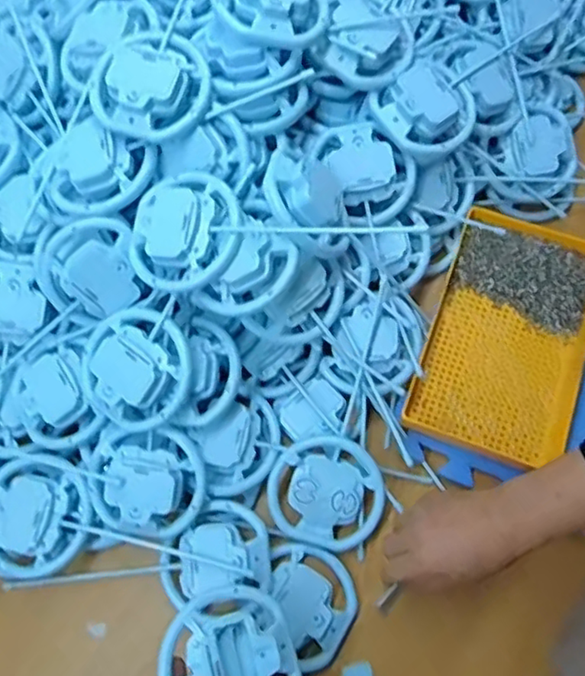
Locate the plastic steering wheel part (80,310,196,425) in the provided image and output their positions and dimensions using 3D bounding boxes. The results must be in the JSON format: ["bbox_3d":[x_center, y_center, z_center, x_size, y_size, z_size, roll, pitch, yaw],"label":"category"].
[{"bbox_3d":[-0.137,0.025,0.525,0.101,0.033,0.097,39,95,11],"label":"plastic steering wheel part"}]

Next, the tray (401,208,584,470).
[{"bbox_3d":[0.218,-0.004,0.612,0.150,0.027,0.242,20,72,9],"label":"tray"}]

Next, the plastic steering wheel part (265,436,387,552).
[{"bbox_3d":[0.031,0.138,0.552,0.104,0.026,0.092,21,72,9],"label":"plastic steering wheel part"}]

